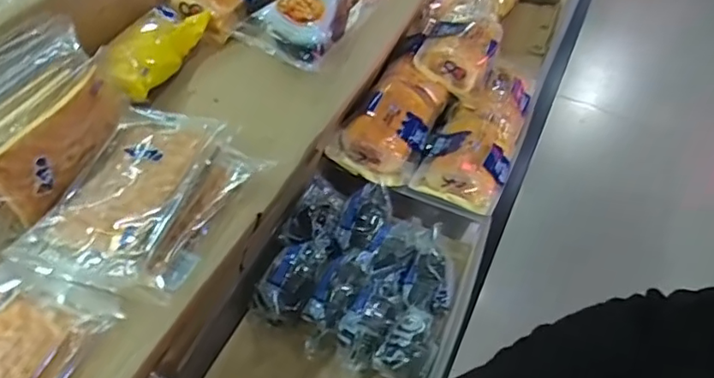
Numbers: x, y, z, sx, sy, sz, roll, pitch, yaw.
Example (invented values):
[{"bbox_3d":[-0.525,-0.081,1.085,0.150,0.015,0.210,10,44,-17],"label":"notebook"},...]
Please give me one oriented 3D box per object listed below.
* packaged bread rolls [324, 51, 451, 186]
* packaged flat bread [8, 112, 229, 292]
[{"bbox_3d":[0.047,-0.087,0.702,0.093,0.049,0.176,20,49,11],"label":"packaged bread rolls"},{"bbox_3d":[-0.176,-0.004,0.456,0.094,0.027,0.170,17,48,8],"label":"packaged flat bread"}]

